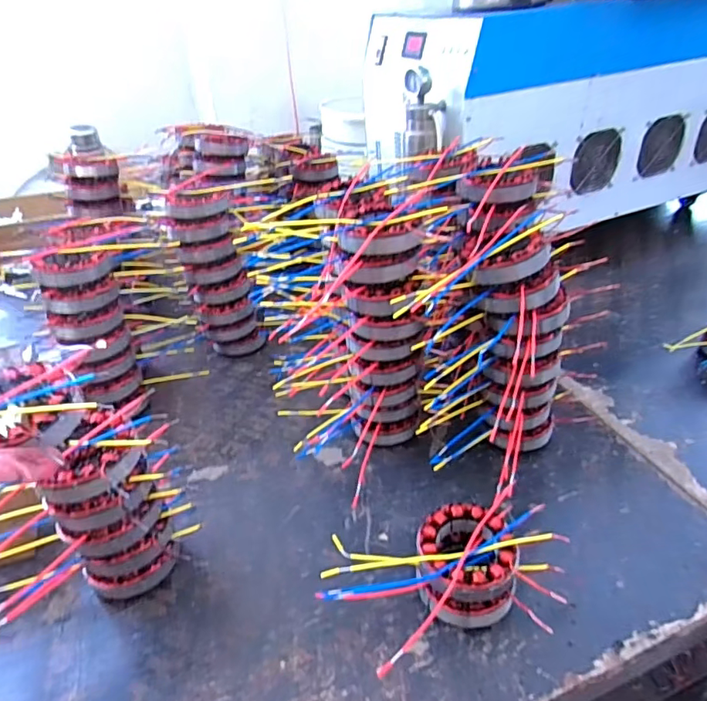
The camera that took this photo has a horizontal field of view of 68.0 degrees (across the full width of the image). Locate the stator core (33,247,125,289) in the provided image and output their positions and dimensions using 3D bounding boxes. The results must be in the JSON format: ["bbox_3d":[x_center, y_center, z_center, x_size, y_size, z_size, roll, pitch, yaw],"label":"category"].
[{"bbox_3d":[-0.333,-0.108,0.633,0.089,0.032,0.078,-21,39,-23],"label":"stator core"}]

